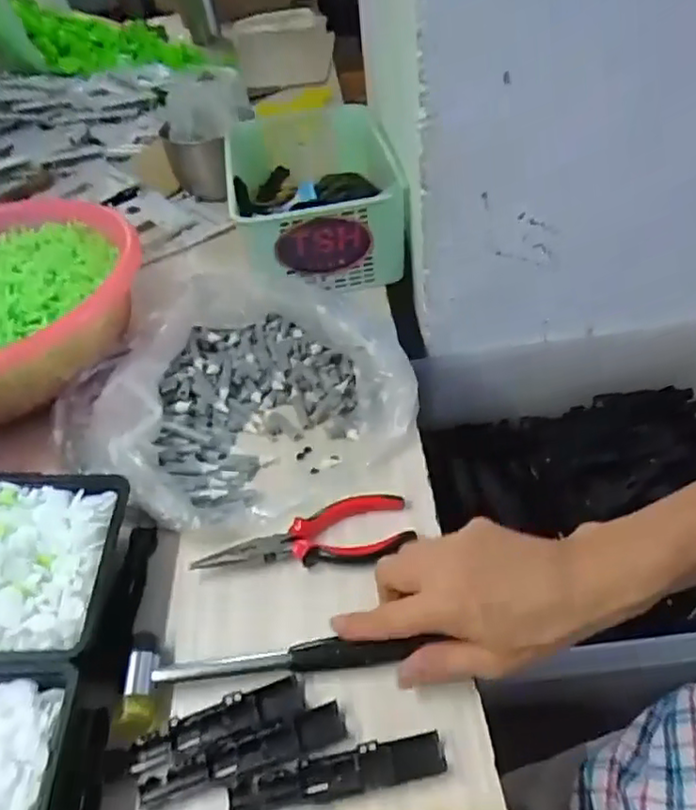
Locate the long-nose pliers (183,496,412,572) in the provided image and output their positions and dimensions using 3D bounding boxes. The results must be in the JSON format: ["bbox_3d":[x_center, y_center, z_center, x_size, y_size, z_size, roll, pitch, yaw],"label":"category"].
[{"bbox_3d":[-0.033,0.096,0.481,0.156,0.012,0.055,-10,42,-2],"label":"long-nose pliers"}]

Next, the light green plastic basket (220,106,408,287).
[{"bbox_3d":[-0.042,-0.265,0.782,0.192,0.110,0.295,-8,42,0],"label":"light green plastic basket"}]

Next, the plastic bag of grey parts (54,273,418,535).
[{"bbox_3d":[-0.108,-0.011,0.571,0.289,0.063,0.239,21,49,29],"label":"plastic bag of grey parts"}]

